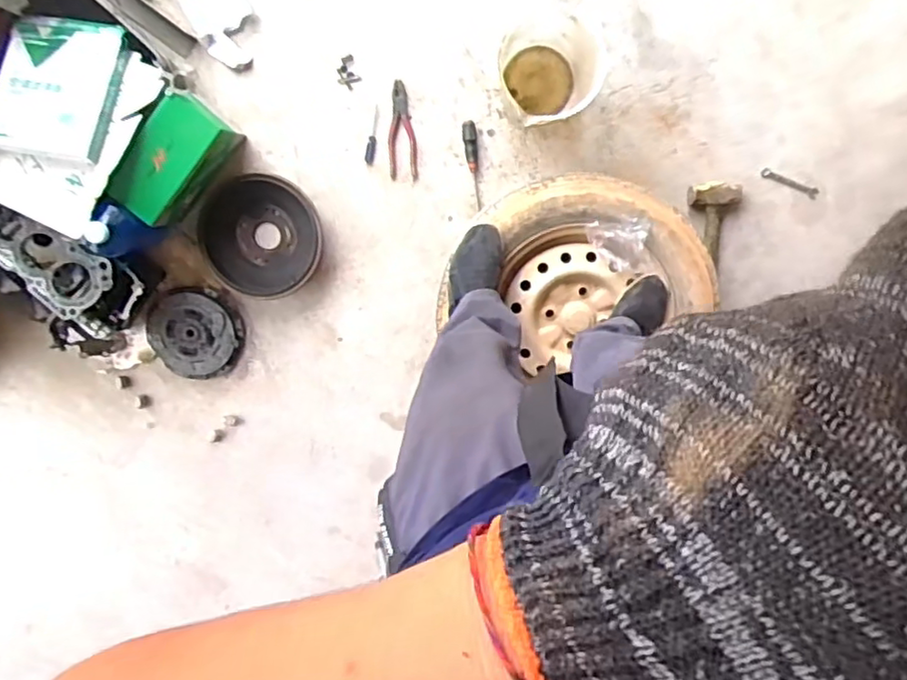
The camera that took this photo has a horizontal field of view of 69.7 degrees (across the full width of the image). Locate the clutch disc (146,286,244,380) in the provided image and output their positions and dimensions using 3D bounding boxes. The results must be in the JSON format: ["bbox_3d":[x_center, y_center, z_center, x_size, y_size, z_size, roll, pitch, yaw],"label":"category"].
[{"bbox_3d":[-0.580,-0.014,1.469,0.212,0.042,0.212,0,103,1],"label":"clutch disc"}]

